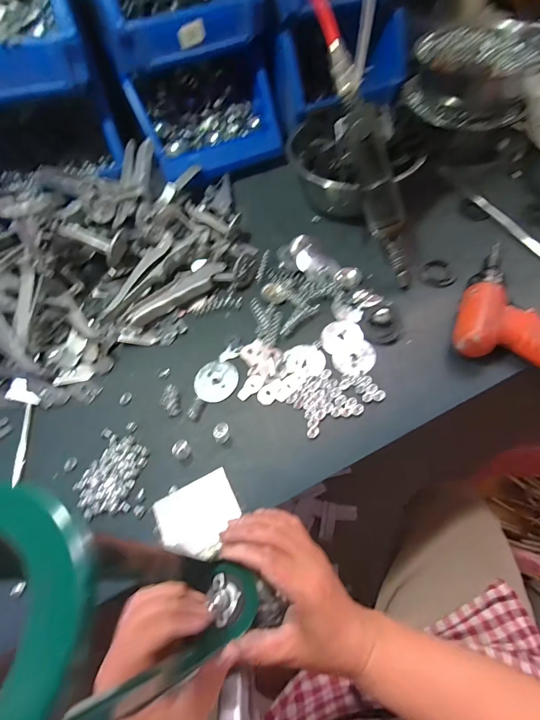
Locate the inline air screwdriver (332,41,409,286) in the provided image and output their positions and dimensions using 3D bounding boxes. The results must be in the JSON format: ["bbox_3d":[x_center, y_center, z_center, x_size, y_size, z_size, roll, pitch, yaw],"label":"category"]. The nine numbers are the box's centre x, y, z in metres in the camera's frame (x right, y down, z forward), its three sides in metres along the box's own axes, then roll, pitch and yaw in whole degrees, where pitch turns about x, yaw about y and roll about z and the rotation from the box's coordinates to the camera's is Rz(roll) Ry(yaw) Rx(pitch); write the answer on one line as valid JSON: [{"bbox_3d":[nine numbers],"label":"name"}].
[{"bbox_3d":[0.120,-0.207,0.393,0.034,0.254,0.031,-29,20,-13],"label":"inline air screwdriver"}]

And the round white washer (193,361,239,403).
[{"bbox_3d":[-0.061,0.023,0.392,0.049,0.004,0.049,-1,60,3],"label":"round white washer"}]

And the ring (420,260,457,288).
[{"bbox_3d":[0.219,-0.111,0.449,0.043,0.007,0.042,-1,60,3],"label":"ring"}]

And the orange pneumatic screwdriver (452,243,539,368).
[{"bbox_3d":[0.328,-0.044,0.387,0.218,0.038,0.167,20,63,14],"label":"orange pneumatic screwdriver"}]

